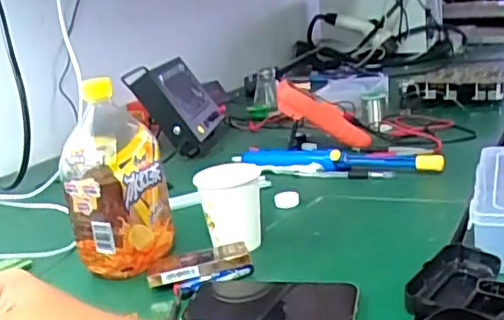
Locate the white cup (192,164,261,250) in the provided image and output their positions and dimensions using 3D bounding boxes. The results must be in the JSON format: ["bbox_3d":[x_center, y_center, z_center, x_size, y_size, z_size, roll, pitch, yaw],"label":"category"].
[{"bbox_3d":[-0.021,0.051,0.655,0.066,0.089,0.064,-8,16,-2],"label":"white cup"}]

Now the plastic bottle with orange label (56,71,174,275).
[{"bbox_3d":[-0.146,0.015,0.643,0.102,0.191,0.102,-11,16,-12],"label":"plastic bottle with orange label"}]

